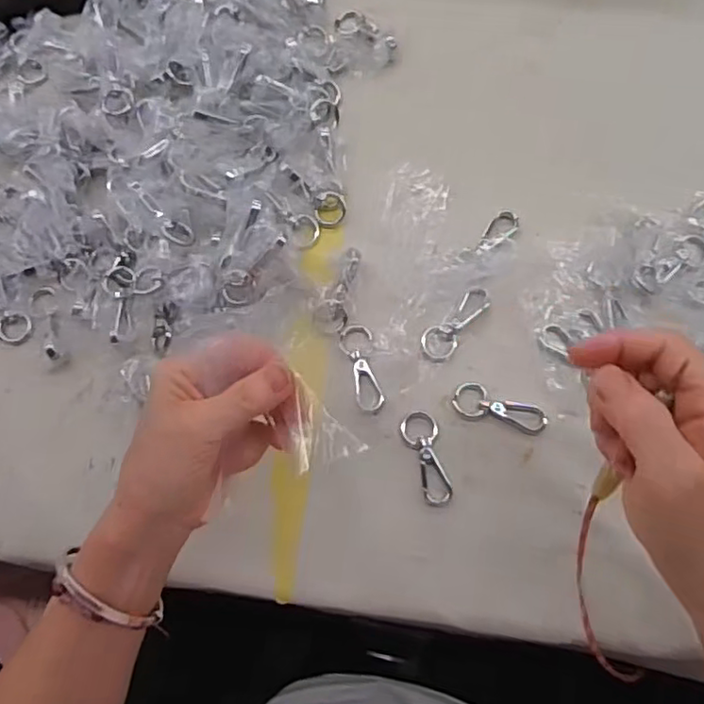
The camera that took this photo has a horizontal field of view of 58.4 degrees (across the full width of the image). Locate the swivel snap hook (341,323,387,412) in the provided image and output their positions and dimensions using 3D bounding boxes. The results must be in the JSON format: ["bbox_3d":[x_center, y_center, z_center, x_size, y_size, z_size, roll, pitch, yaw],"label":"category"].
[{"bbox_3d":[0.008,0.010,0.399,0.020,0.005,0.059,-15,76,-3],"label":"swivel snap hook"}]

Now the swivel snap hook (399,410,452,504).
[{"bbox_3d":[0.045,0.065,0.385,0.023,0.004,0.057,-12,76,-2],"label":"swivel snap hook"}]

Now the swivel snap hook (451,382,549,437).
[{"bbox_3d":[0.091,0.035,0.389,0.057,0.005,0.023,14,76,5],"label":"swivel snap hook"}]

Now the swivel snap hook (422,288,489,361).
[{"bbox_3d":[0.065,-0.018,0.400,0.022,0.005,0.055,38,79,10],"label":"swivel snap hook"}]

